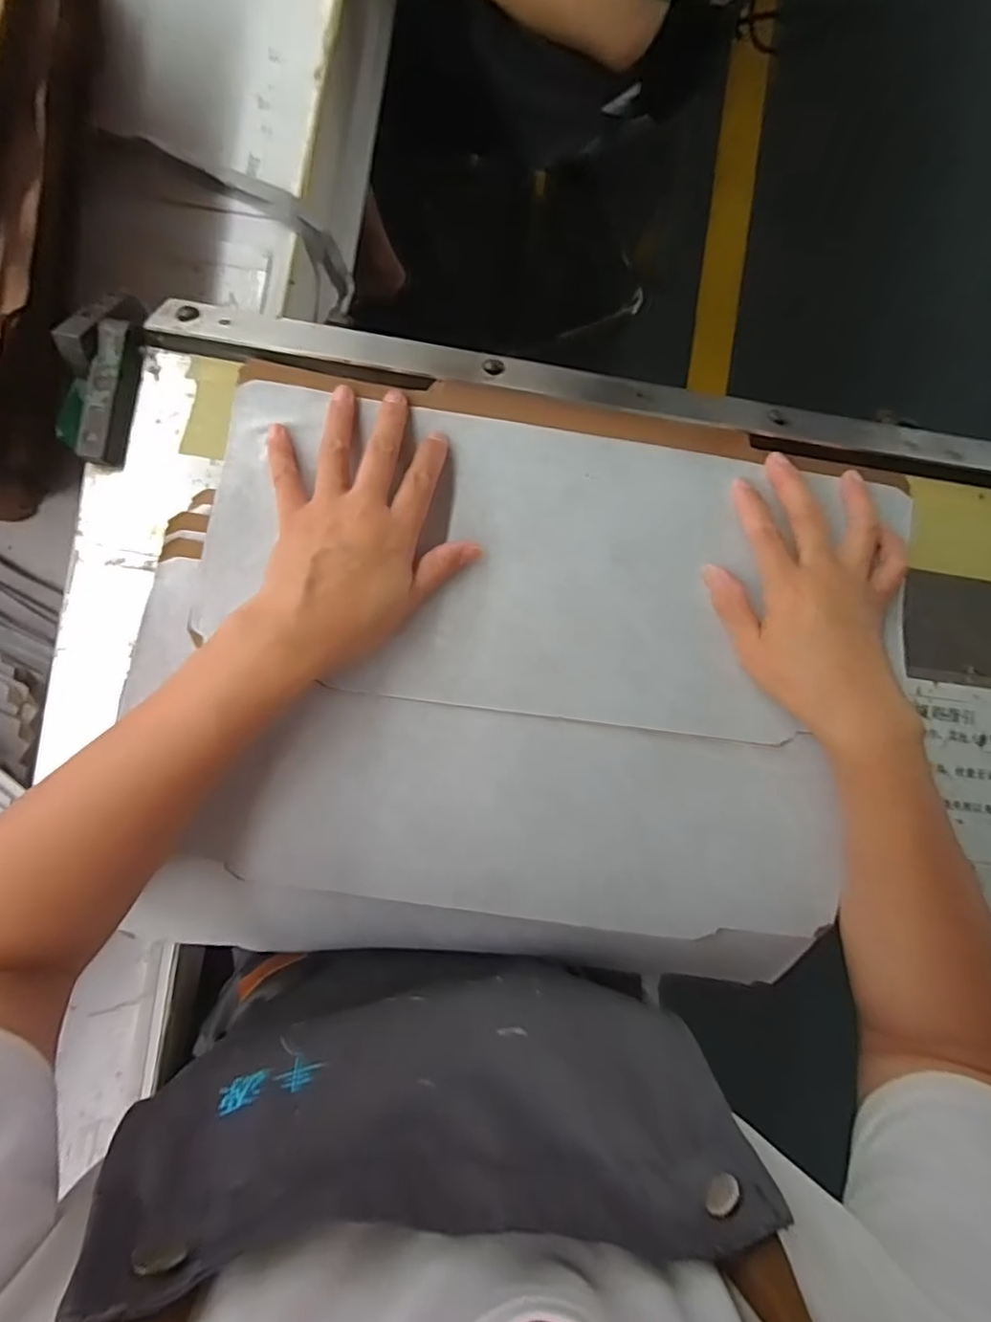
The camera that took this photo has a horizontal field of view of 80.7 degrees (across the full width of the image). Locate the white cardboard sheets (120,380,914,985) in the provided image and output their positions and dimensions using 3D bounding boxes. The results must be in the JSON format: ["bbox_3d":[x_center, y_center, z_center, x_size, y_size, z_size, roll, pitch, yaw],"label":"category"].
[{"bbox_3d":[0.020,0.023,0.357,0.391,0.067,0.326,7,83,-2],"label":"white cardboard sheets"}]

